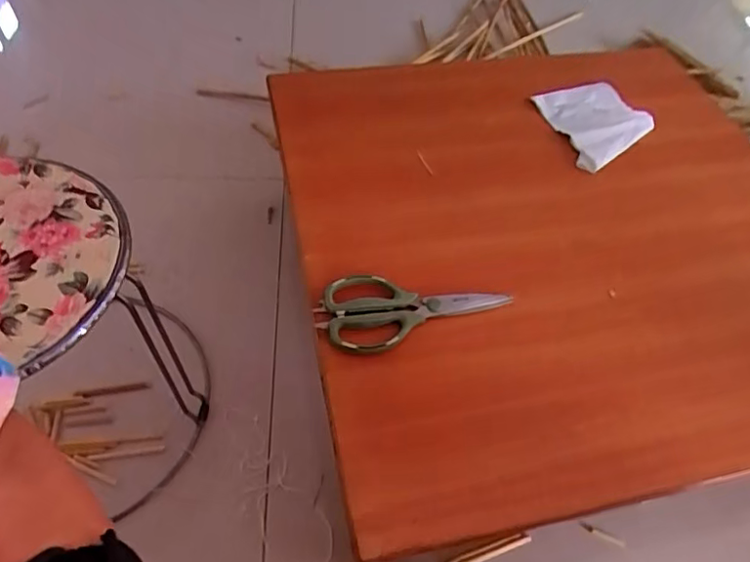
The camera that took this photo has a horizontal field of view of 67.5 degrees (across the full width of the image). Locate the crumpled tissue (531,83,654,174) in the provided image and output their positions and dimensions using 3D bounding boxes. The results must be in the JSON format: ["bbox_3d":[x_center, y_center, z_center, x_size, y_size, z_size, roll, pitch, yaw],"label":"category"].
[{"bbox_3d":[0.331,-0.243,0.848,0.155,0.027,0.161,-24,58,-21],"label":"crumpled tissue"}]

